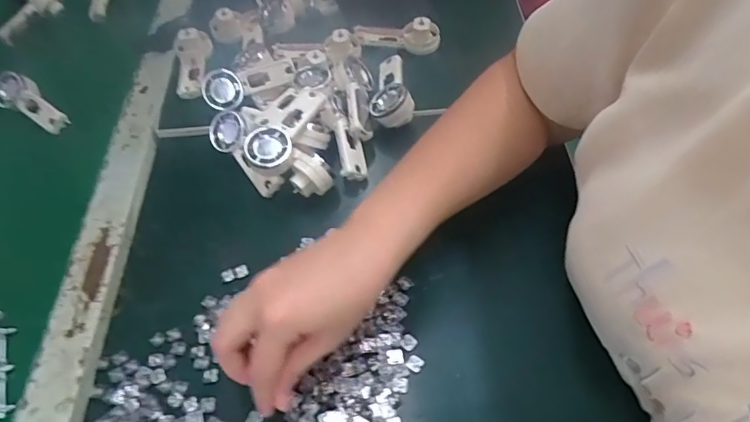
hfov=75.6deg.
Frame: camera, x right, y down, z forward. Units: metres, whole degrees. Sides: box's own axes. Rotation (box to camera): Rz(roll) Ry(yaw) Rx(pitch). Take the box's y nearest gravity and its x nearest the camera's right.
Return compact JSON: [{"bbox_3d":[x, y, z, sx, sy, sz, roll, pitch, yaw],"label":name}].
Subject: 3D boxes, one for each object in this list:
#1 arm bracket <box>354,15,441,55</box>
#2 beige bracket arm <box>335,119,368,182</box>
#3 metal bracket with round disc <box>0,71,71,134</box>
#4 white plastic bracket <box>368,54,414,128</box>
[{"bbox_3d":[0.025,-0.198,0.542,0.093,0.030,0.031,11,57,12],"label":"arm bracket"},{"bbox_3d":[-0.024,-0.058,0.452,0.025,0.020,0.061,-16,75,-6],"label":"beige bracket arm"},{"bbox_3d":[-0.375,-0.118,0.527,0.098,0.026,0.035,32,63,7],"label":"metal bracket with round disc"},{"bbox_3d":[0.015,-0.128,0.487,0.041,0.023,0.100,-4,55,2],"label":"white plastic bracket"}]

